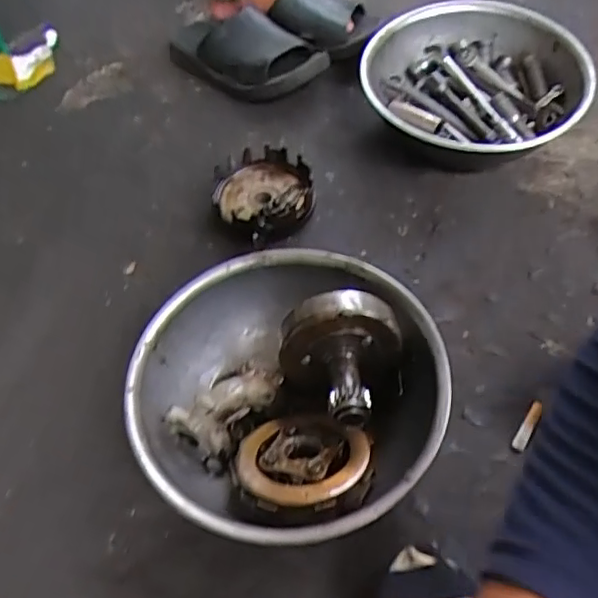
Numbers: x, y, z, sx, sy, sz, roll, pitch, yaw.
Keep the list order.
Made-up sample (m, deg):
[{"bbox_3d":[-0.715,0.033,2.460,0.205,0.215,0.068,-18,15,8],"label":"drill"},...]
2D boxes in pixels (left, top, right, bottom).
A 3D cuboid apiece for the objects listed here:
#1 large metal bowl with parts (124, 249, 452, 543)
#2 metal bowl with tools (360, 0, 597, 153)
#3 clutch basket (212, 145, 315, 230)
[{"bbox_3d":[-0.009,0.075,0.513,0.247,0.114,0.258,-2,55,3],"label":"large metal bowl with parts"},{"bbox_3d":[0.212,-0.261,0.738,0.262,0.096,0.261,-3,54,5],"label":"metal bowl with tools"},{"bbox_3d":[-0.040,-0.118,0.676,0.111,0.043,0.122,-8,55,-1],"label":"clutch basket"}]

